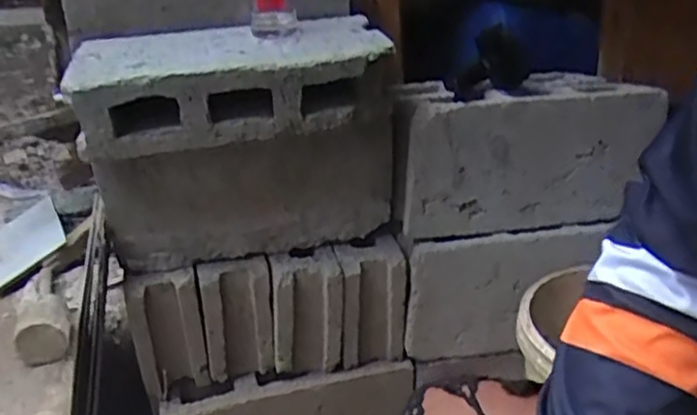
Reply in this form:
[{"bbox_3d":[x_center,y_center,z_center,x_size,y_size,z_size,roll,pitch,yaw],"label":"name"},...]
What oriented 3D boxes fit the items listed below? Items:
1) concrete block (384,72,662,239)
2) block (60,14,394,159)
[{"bbox_3d":[0.255,-0.103,1.072,0.379,0.196,0.215,-6,24,-10],"label":"concrete block"},{"bbox_3d":[-0.154,-0.169,0.897,0.405,0.116,0.211,-9,25,-17],"label":"block"}]

